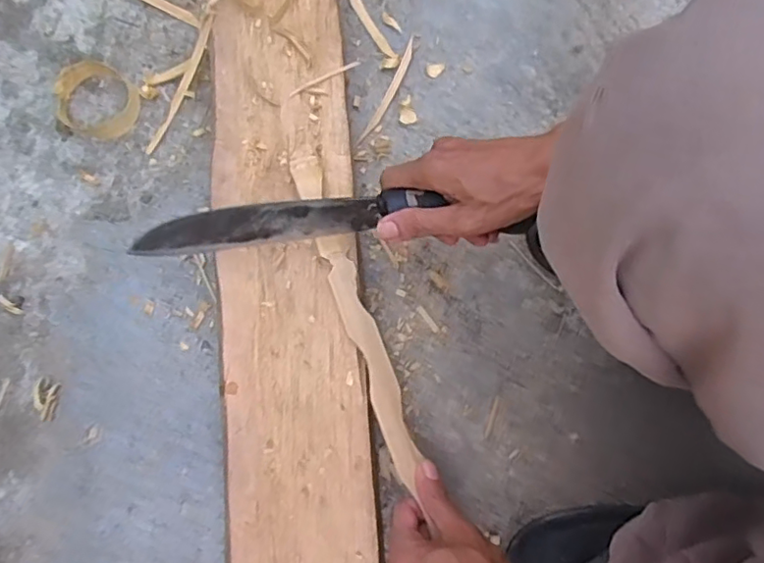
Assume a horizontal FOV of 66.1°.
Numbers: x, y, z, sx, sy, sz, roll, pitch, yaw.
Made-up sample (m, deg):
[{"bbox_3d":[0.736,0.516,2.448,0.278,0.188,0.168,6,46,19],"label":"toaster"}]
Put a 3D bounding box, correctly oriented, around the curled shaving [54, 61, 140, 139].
[{"bbox_3d":[-0.273,-0.174,0.561,0.073,0.020,0.066,9,80,1],"label":"curled shaving"}]

